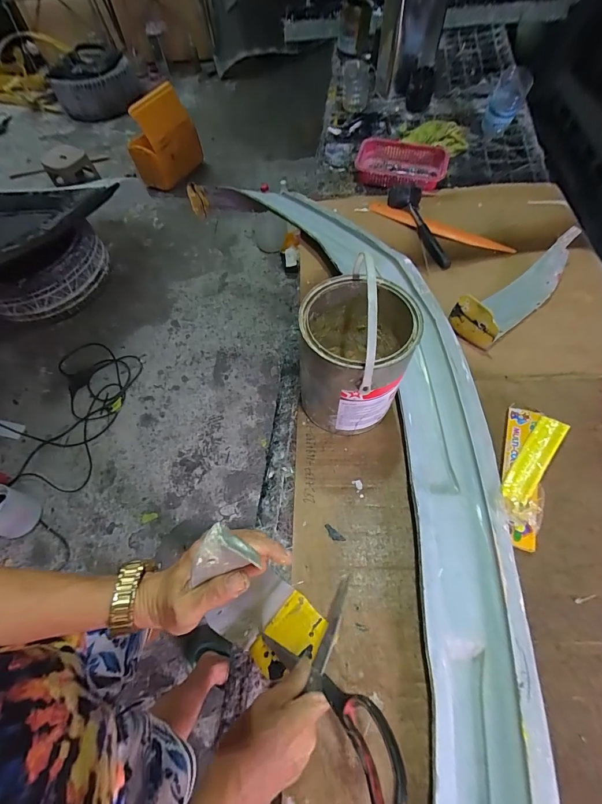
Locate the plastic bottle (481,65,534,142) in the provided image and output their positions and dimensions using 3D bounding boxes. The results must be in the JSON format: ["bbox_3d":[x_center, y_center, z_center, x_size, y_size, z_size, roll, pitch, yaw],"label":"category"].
[{"bbox_3d":[0.552,-0.802,0.944,0.084,0.143,0.063,19,64,14],"label":"plastic bottle"}]

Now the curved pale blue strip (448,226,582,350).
[{"bbox_3d":[0.438,-0.228,0.689,0.309,0.063,0.092,-35,66,-13],"label":"curved pale blue strip"}]

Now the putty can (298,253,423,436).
[{"bbox_3d":[0.080,-0.079,0.518,0.154,0.254,0.167,-2,63,3],"label":"putty can"}]

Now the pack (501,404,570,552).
[{"bbox_3d":[0.343,0.106,0.522,0.072,0.028,0.214,18,66,12],"label":"pack"}]

